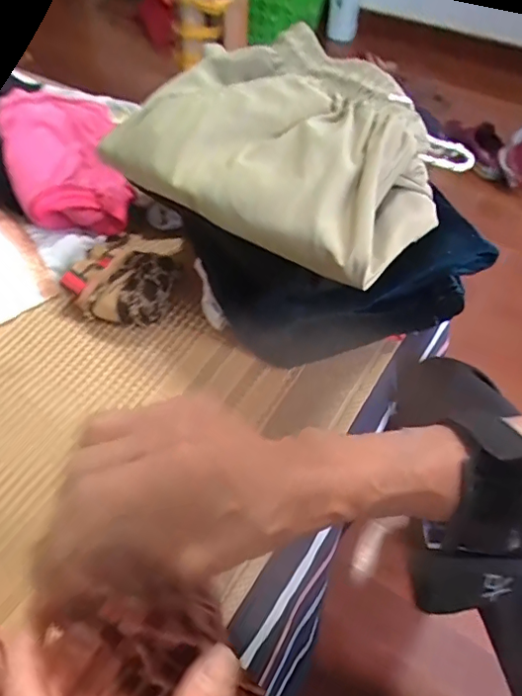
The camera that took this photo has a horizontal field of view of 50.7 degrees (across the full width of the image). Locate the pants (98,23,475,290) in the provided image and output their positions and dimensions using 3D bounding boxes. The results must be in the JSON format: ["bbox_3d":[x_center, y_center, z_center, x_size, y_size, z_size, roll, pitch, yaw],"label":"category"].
[{"bbox_3d":[0.017,-0.162,0.428,0.252,0.064,0.175,33,59,23],"label":"pants"}]

